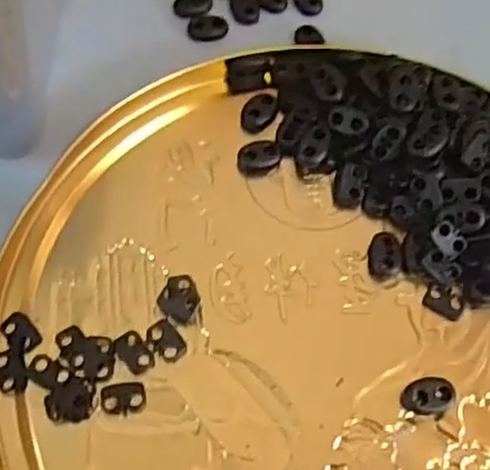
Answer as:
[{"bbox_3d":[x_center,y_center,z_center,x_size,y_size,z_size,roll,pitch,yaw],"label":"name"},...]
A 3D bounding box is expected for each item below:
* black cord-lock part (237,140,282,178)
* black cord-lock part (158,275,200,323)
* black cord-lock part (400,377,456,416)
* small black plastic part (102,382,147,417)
[{"bbox_3d":[0.007,-0.038,0.341,0.021,0.006,0.016,-4,64,-6],"label":"black cord-lock part"},{"bbox_3d":[-0.028,0.028,0.309,0.017,0.004,0.020,25,65,8],"label":"black cord-lock part"},{"bbox_3d":[0.078,0.068,0.294,0.023,0.005,0.015,-1,64,-5],"label":"black cord-lock part"},{"bbox_3d":[-0.051,0.068,0.290,0.018,0.004,0.013,-7,65,-8],"label":"small black plastic part"}]

